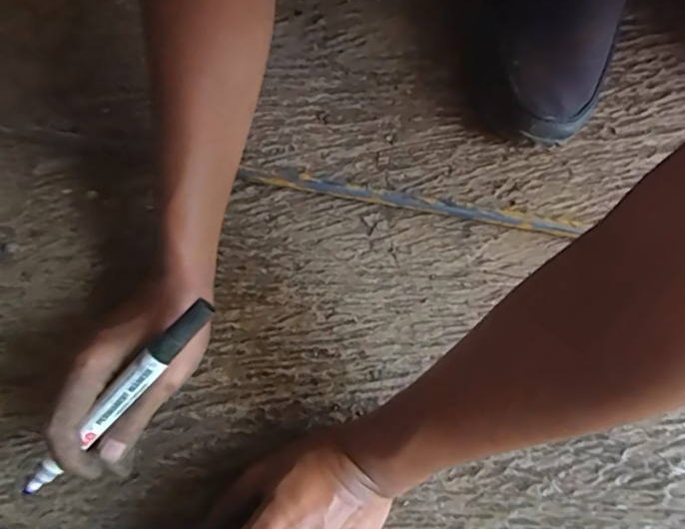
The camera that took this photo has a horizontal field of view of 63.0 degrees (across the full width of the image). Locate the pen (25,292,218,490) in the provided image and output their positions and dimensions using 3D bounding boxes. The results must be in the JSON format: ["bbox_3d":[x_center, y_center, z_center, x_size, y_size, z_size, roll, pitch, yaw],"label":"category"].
[{"bbox_3d":[-0.138,0.083,0.333,0.012,0.013,0.155,44,94,13],"label":"pen"}]

